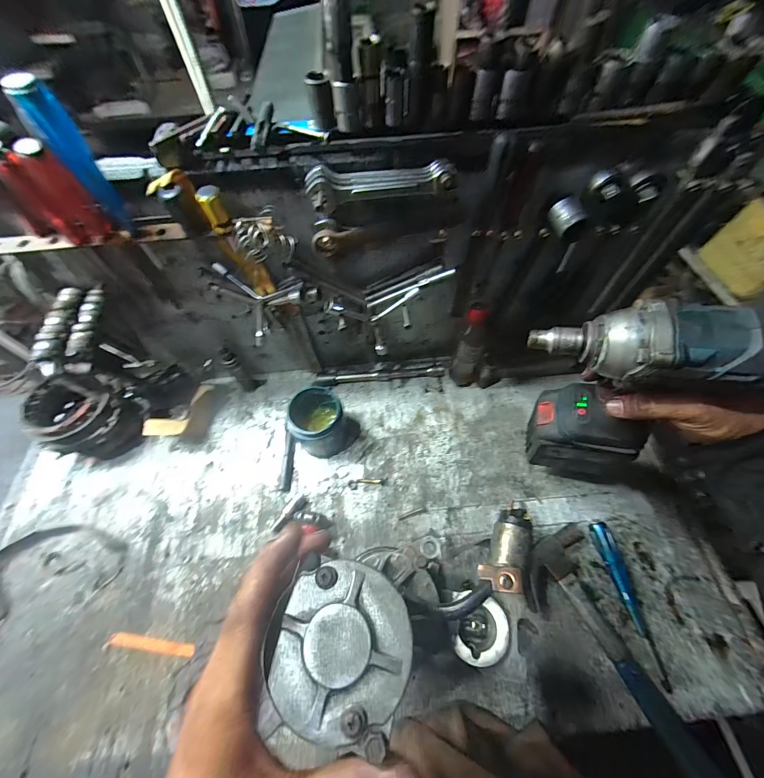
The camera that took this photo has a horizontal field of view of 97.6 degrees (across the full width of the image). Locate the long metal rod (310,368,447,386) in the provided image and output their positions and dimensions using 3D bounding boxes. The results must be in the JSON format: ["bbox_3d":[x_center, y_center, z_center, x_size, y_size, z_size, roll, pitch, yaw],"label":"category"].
[{"bbox_3d":[-0.004,-0.024,0.667,0.258,0.024,0.020,-4,59,0],"label":"long metal rod"}]

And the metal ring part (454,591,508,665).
[{"bbox_3d":[0.088,0.210,0.294,0.046,0.004,0.053,3,59,3],"label":"metal ring part"}]

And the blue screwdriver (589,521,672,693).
[{"bbox_3d":[0.347,0.288,0.462,0.025,0.030,0.197,-10,59,-4],"label":"blue screwdriver"}]

